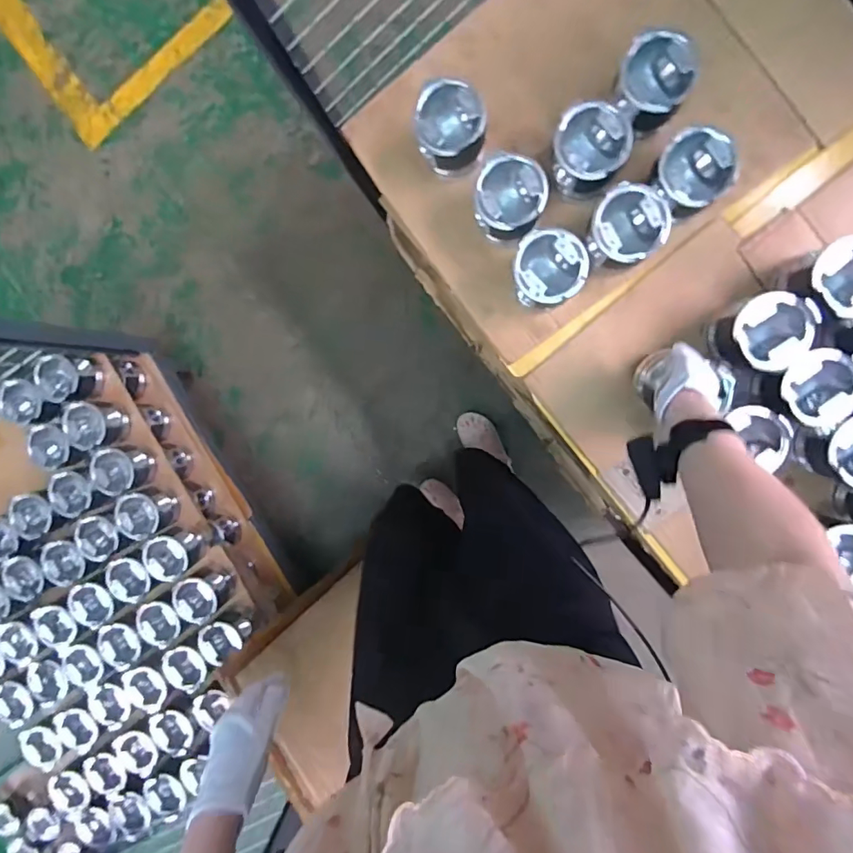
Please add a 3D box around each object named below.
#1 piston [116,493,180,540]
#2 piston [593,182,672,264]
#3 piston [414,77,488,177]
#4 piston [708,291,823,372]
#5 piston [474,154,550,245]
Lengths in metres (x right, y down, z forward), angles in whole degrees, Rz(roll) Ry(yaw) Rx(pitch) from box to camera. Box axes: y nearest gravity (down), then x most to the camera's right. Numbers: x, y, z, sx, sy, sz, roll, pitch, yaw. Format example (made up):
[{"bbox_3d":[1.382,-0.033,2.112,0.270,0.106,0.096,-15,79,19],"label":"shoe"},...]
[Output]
[{"bbox_3d":[-0.619,0.192,1.092,0.103,0.074,0.097,1,96,6],"label":"piston"},{"bbox_3d":[0.279,-0.279,0.700,0.092,0.099,0.098,1,96,6],"label":"piston"},{"bbox_3d":[0.038,-0.428,0.727,0.099,0.110,0.096,-4,96,7],"label":"piston"},{"bbox_3d":[0.465,-0.131,0.695,0.102,0.096,0.102,2,97,6],"label":"piston"},{"bbox_3d":[0.120,-0.322,0.714,0.093,0.098,0.094,1,96,6],"label":"piston"}]

